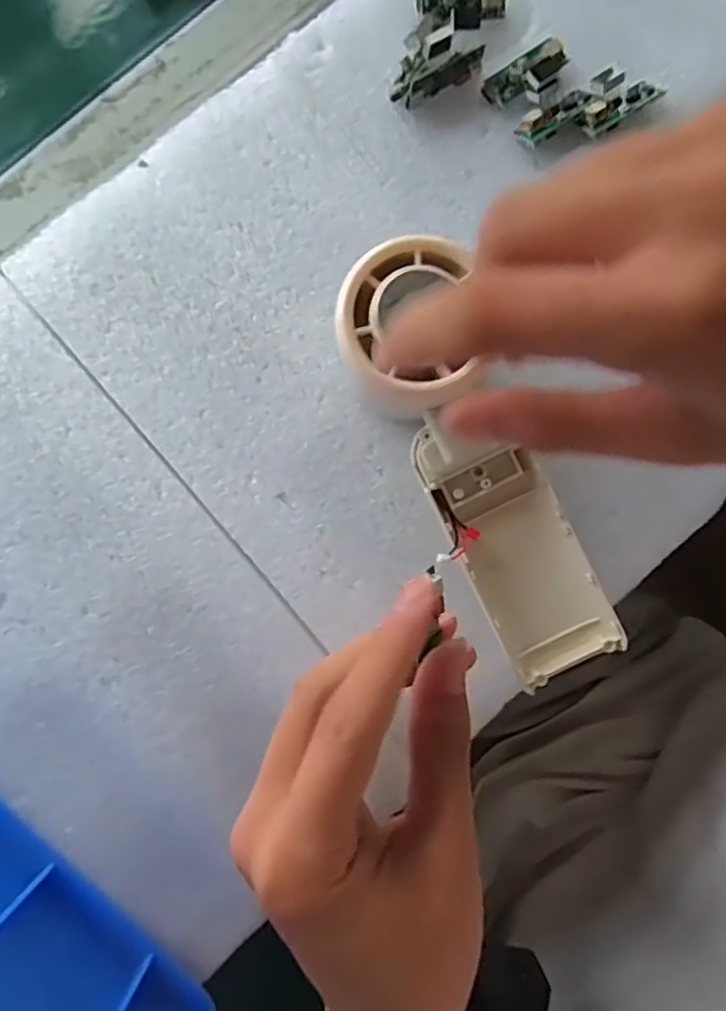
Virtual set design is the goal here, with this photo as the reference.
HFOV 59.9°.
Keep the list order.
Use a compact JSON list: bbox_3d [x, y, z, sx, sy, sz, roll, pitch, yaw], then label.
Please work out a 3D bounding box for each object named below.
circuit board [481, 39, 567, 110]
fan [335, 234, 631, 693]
[{"bbox_3d":[0.073,-0.188,0.272,0.038,0.015,0.022,-37,85,-4],"label":"circuit board"},{"bbox_3d":[0.042,-0.013,0.226,0.045,0.026,0.161,-31,103,-4],"label":"fan"}]

